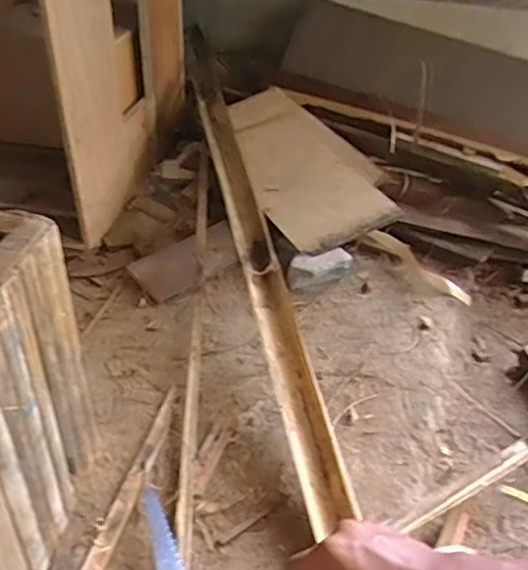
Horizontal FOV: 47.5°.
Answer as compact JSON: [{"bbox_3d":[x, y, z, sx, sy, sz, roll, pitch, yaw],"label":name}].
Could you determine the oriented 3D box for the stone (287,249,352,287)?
[{"bbox_3d":[0.119,-0.030,1.262,0.136,0.071,0.053,-11,41,-19],"label":"stone"}]

